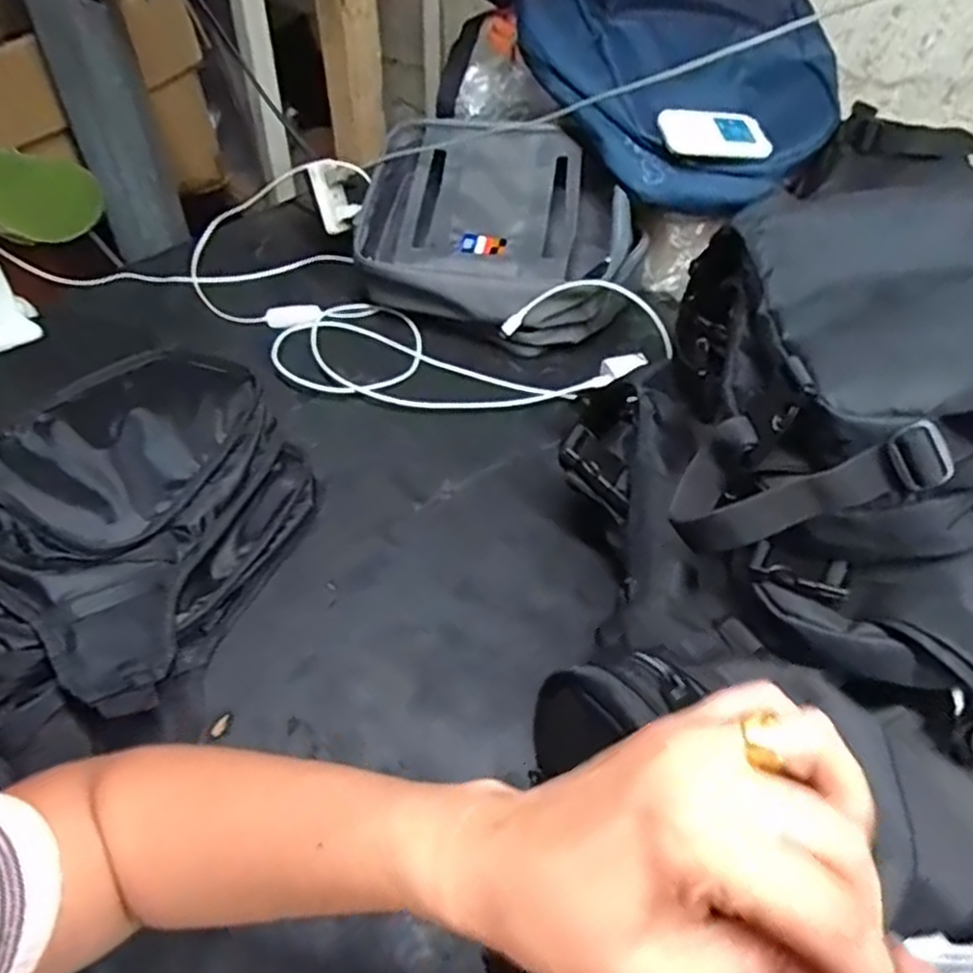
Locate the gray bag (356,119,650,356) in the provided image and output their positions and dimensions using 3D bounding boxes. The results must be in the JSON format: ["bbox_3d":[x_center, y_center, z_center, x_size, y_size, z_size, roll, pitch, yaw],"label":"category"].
[{"bbox_3d":[0.011,-0.270,0.818,0.292,0.143,0.206,17,50,15],"label":"gray bag"}]

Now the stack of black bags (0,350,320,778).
[{"bbox_3d":[-0.280,0.031,0.583,0.245,0.095,0.333,22,52,18],"label":"stack of black bags"}]

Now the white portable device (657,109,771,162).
[{"bbox_3d":[0.234,-0.358,0.756,0.118,0.012,0.057,-7,79,-15],"label":"white portable device"}]

